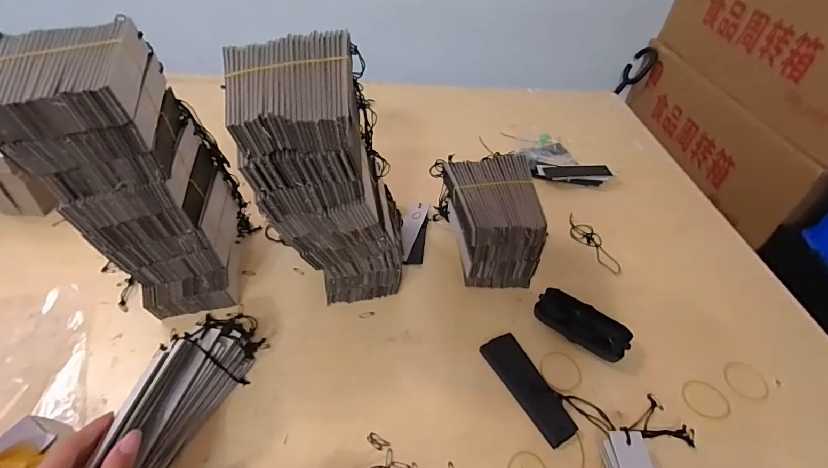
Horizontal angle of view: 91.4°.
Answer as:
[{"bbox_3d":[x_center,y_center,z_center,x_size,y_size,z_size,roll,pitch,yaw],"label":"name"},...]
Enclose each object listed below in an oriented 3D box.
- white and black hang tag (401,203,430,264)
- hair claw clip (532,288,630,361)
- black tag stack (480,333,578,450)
[{"bbox_3d":[0.000,-0.004,0.625,0.038,0.006,0.127,15,47,-5],"label":"white and black hang tag"},{"bbox_3d":[0.207,0.111,0.500,0.109,0.025,0.049,29,50,25],"label":"hair claw clip"},{"bbox_3d":[0.127,0.167,0.449,0.044,0.015,0.126,-19,48,-20],"label":"black tag stack"}]

